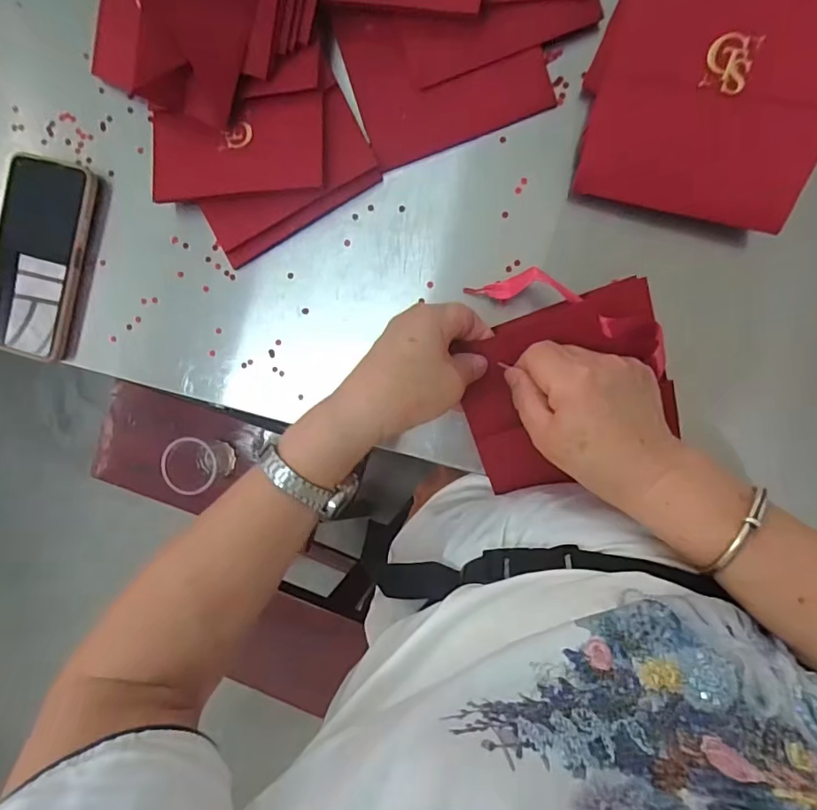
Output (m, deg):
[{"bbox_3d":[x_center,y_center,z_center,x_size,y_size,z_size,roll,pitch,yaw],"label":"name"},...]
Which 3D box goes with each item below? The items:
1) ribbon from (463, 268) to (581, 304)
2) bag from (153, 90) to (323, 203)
[{"bbox_3d":[0.081,-0.086,0.357,0.084,0.010,0.023,8,94,37],"label":"ribbon"},{"bbox_3d":[-0.134,-0.200,0.387,0.139,0.006,0.070,-1,95,7],"label":"bag"}]

